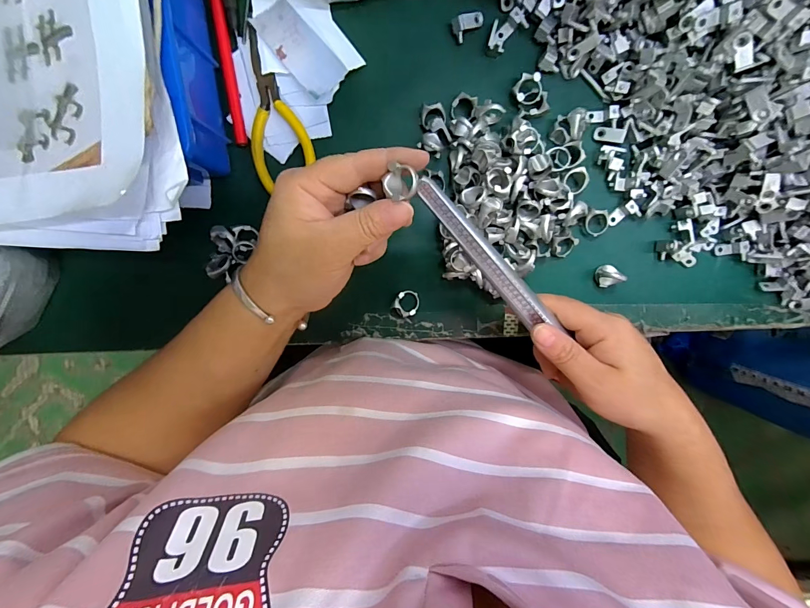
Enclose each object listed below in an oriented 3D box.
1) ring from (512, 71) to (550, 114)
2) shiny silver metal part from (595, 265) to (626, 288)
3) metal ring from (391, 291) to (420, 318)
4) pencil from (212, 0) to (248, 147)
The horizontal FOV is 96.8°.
[{"bbox_3d":[0.099,-0.164,0.280,0.025,0.012,0.029,-14,99,1],"label":"ring"},{"bbox_3d":[0.175,-0.023,0.306,0.015,0.019,0.018,-33,99,4],"label":"shiny silver metal part"},{"bbox_3d":[0.000,0.002,0.309,0.021,0.013,0.027,28,98,-6],"label":"metal ring"},{"bbox_3d":[-0.136,-0.202,0.267,0.008,0.007,0.160,-6,100,0],"label":"pencil"}]

